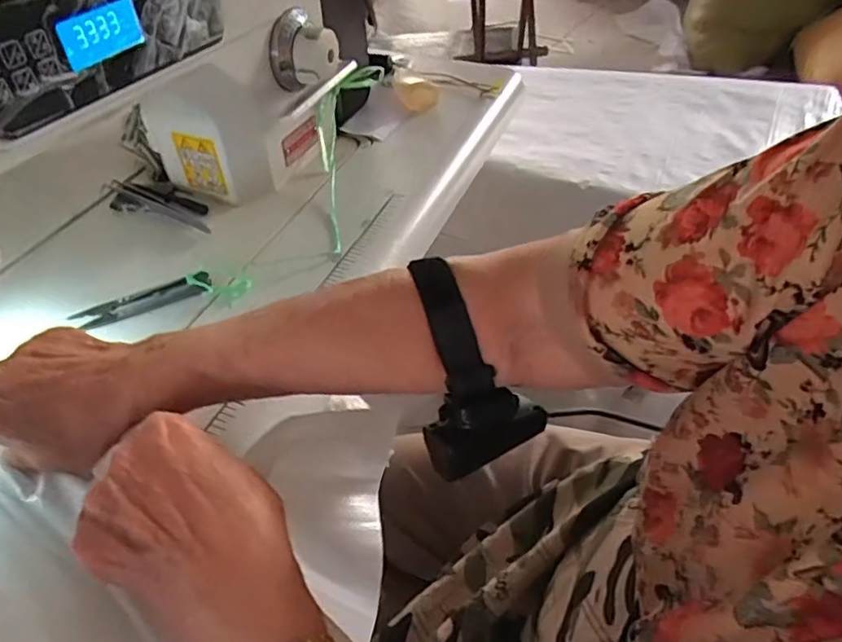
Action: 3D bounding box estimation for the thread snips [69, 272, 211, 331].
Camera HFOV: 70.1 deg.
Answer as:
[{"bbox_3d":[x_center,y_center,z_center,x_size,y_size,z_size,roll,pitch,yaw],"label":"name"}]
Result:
[{"bbox_3d":[-0.201,-0.016,0.434,0.094,0.009,0.022,-19,46,-15],"label":"thread snips"}]

